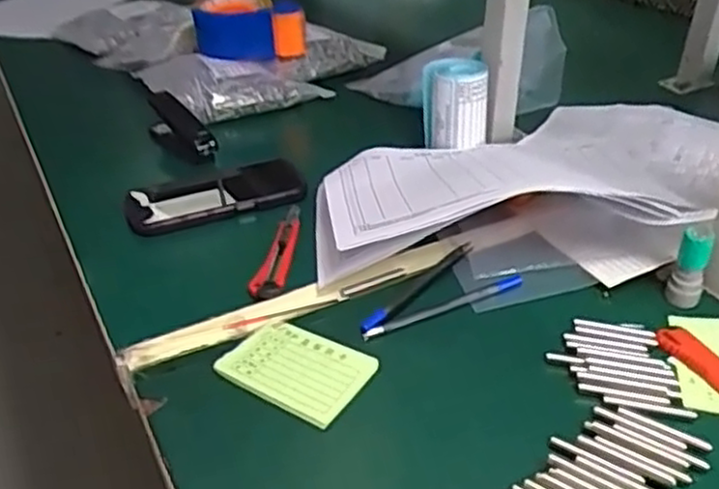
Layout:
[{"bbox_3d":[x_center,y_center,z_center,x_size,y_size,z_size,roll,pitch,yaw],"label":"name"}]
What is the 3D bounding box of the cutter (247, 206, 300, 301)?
[{"bbox_3d":[-0.065,-0.001,0.634,0.024,0.010,0.134,5,35,8],"label":"cutter"}]

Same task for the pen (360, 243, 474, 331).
[{"bbox_3d":[0.049,0.031,0.594,0.010,0.007,0.141,26,44,31],"label":"pen"}]

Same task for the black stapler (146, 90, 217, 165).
[{"bbox_3d":[-0.199,-0.128,0.814,0.035,0.036,0.124,-22,40,-27],"label":"black stapler"}]

